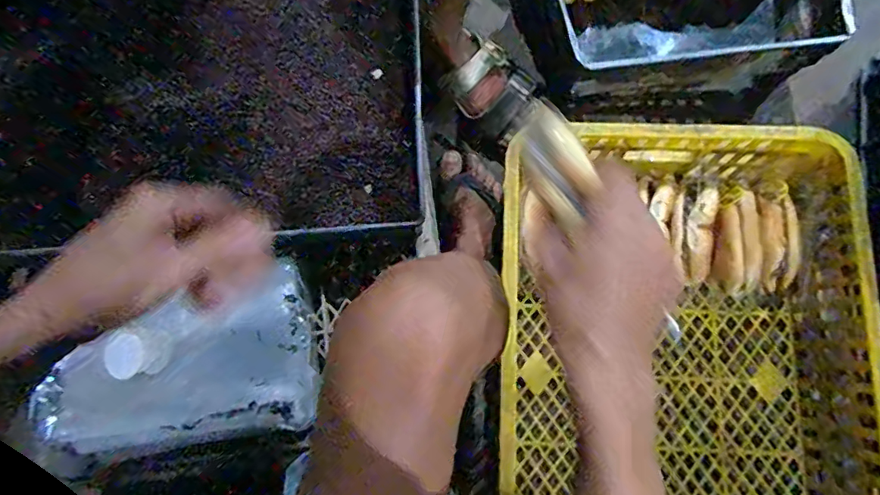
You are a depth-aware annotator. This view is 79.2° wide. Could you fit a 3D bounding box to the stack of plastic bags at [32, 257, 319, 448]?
[{"bbox_3d":[-0.233,0.111,0.478,0.236,0.023,0.133,-13,79,-1],"label":"stack of plastic bags"}]

